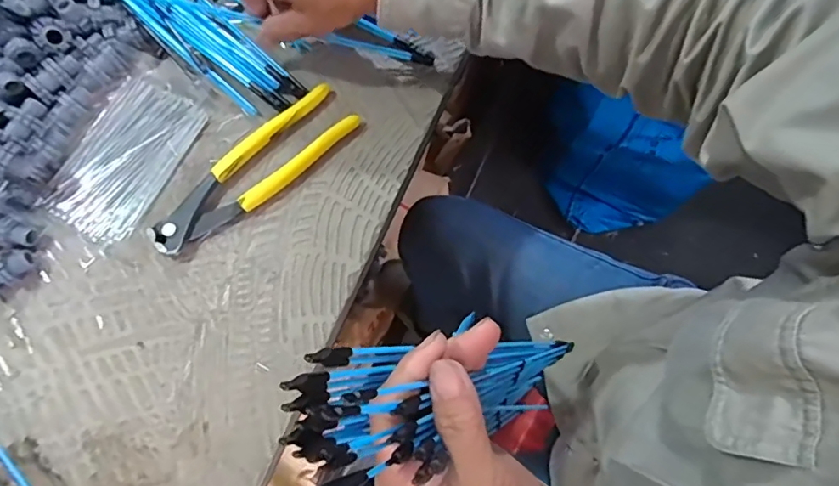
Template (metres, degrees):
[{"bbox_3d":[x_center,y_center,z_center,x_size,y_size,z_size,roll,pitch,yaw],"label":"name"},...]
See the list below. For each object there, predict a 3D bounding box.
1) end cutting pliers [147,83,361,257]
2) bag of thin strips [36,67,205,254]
[{"bbox_3d":[-0.122,-0.053,0.384,0.164,0.015,0.046,-39,76,-8],"label":"end cutting pliers"},{"bbox_3d":[-0.222,-0.065,0.398,0.076,0.007,0.127,26,77,9],"label":"bag of thin strips"}]

